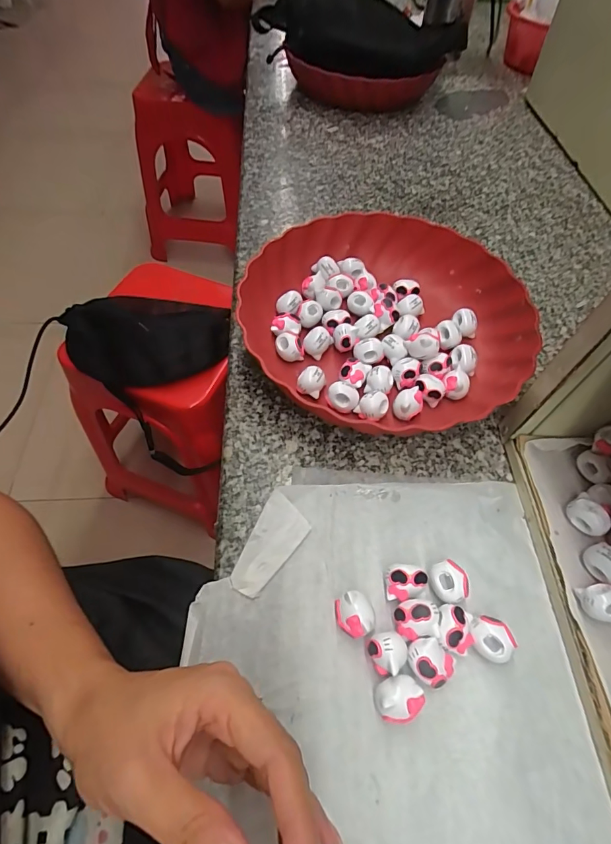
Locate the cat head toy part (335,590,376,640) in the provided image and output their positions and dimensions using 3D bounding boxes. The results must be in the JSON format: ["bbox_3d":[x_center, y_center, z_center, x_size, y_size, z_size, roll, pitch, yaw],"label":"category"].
[{"bbox_3d":[0.030,0.117,0.255,0.022,0.019,0.024,2,58,-2],"label":"cat head toy part"}]

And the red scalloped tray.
[{"bbox_3d":[0.071,-0.091,0.376,0.239,0.049,0.243,-27,63,-19],"label":"red scalloped tray"}]

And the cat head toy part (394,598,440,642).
[{"bbox_3d":[0.066,0.118,0.252,0.024,0.022,0.020,-3,58,-5],"label":"cat head toy part"}]

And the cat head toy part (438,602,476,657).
[{"bbox_3d":[0.089,0.123,0.252,0.022,0.019,0.026,11,58,3],"label":"cat head toy part"}]

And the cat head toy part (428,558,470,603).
[{"bbox_3d":[0.090,0.103,0.269,0.021,0.020,0.024,-20,61,-15],"label":"cat head toy part"}]

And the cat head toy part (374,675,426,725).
[{"bbox_3d":[0.051,0.153,0.233,0.026,0.018,0.022,2,58,-2],"label":"cat head toy part"}]

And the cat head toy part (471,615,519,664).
[{"bbox_3d":[0.110,0.129,0.250,0.021,0.018,0.025,-21,62,-16],"label":"cat head toy part"}]

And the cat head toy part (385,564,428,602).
[{"bbox_3d":[0.063,0.102,0.265,0.024,0.021,0.019,-3,58,-5],"label":"cat head toy part"}]

